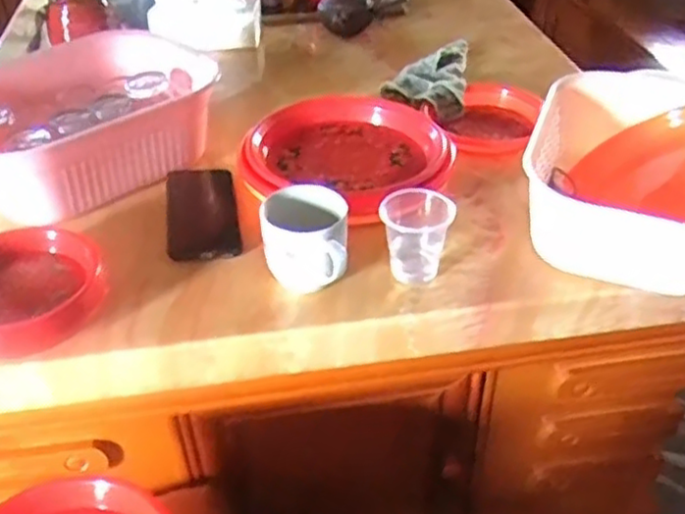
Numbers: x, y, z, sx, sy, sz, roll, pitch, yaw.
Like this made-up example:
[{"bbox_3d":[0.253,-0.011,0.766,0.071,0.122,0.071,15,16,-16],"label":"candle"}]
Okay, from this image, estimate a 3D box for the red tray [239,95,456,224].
[{"bbox_3d":[0.010,-0.129,0.826,0.221,0.041,0.237,20,44,25],"label":"red tray"}]

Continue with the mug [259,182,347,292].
[{"bbox_3d":[-0.034,-0.011,0.667,0.078,0.073,0.085,-1,39,1],"label":"mug"}]

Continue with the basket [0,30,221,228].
[{"bbox_3d":[-0.291,-0.159,0.855,0.282,0.085,0.207,-31,47,-31],"label":"basket"}]

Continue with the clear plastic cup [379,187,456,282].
[{"bbox_3d":[0.070,-0.022,0.683,0.064,0.064,0.060,-1,39,1],"label":"clear plastic cup"}]

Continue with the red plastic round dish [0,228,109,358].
[{"bbox_3d":[-0.284,0.031,0.647,0.141,0.055,0.109,-20,42,-21],"label":"red plastic round dish"}]

